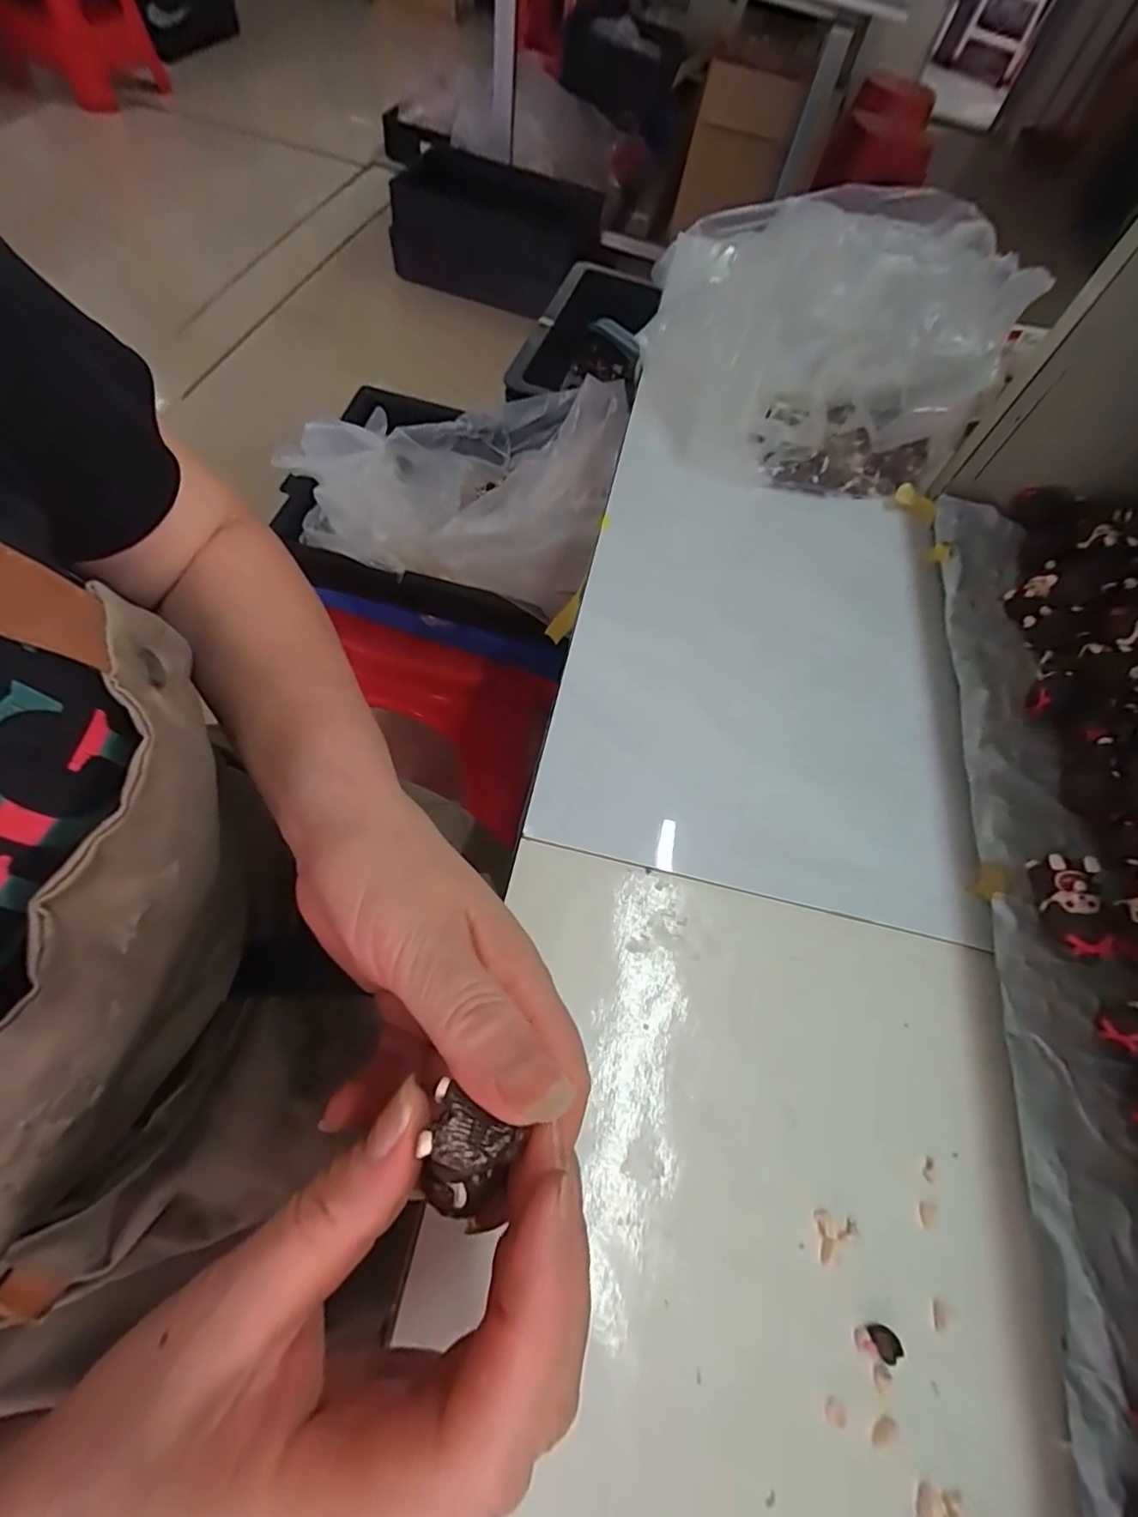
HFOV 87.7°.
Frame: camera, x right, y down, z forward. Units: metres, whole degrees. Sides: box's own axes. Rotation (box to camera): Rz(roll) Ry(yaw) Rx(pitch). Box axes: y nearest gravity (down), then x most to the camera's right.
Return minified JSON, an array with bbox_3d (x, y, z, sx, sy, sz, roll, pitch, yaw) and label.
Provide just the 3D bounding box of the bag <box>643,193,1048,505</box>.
[{"bbox_3d":[0.177,-0.329,0.436,0.225,0.106,0.253,14,60,-3],"label":"bag"}]

